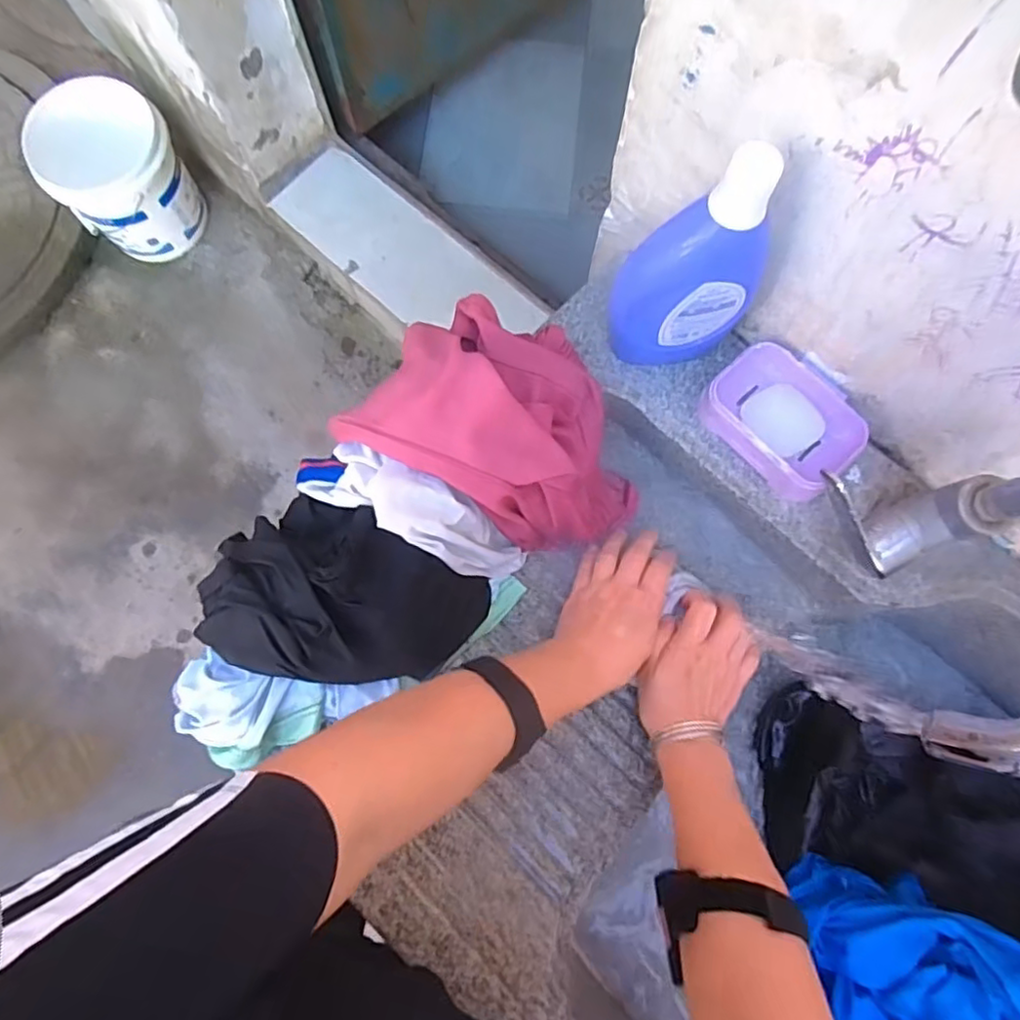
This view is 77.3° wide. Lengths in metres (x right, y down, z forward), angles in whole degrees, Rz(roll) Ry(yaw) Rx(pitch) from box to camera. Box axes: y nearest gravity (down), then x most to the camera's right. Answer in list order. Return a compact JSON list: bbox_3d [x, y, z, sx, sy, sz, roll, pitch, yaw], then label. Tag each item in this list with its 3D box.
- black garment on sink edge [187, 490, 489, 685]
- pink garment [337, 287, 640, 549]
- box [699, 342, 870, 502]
[{"bbox_3d":[-0.122,0.069,0.479,0.193,0.110,0.125,14,77,3],"label":"black garment on sink edge"},{"bbox_3d":[0.002,-0.064,0.520,0.230,0.155,0.153,27,78,6],"label":"pink garment"},{"bbox_3d":[0.229,-0.078,0.532,0.122,0.032,0.098,44,80,9],"label":"box"}]

